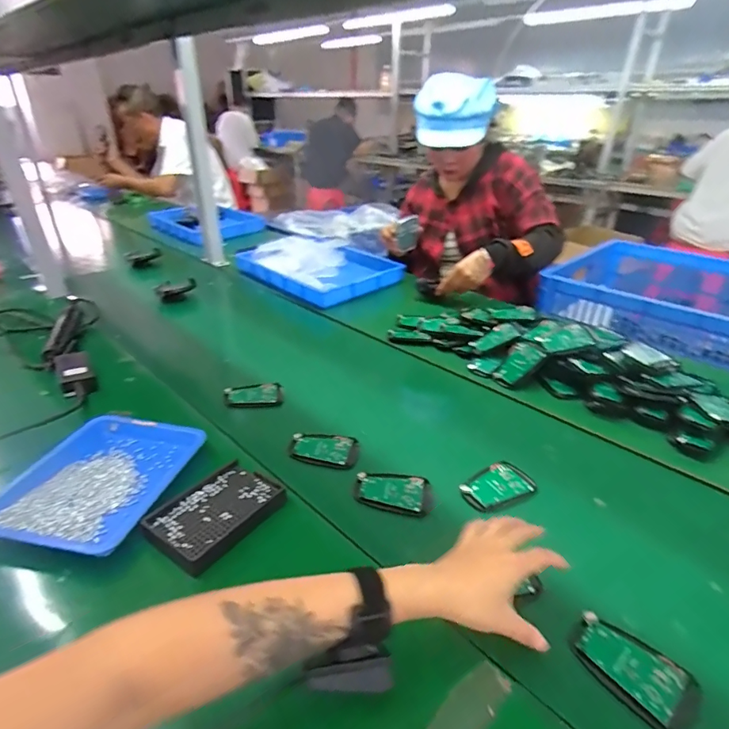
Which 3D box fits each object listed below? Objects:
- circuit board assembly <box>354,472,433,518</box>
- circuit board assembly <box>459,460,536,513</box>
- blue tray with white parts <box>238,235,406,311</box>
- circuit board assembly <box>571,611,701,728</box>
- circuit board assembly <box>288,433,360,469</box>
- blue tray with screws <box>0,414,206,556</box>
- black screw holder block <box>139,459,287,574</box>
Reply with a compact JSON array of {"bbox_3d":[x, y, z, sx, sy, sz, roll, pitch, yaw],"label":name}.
[{"bbox_3d":[0.037,0.163,0.584,0.098,0.015,0.061,5,29,8],"label":"circuit board assembly"},{"bbox_3d":[0.174,0.159,0.593,0.097,0.010,0.063,-16,33,-28],"label":"circuit board assembly"},{"bbox_3d":[-0.134,-0.286,1.297,0.343,0.060,0.420,-19,35,-32],"label":"blue tray with white parts"},{"bbox_3d":[0.237,0.268,0.403,0.062,0.011,0.096,-21,35,-34],"label":"circuit board assembly"},{"bbox_3d":[-0.059,0.124,0.651,0.098,0.014,0.060,3,29,4],"label":"circuit board assembly"},{"bbox_3d":[-0.327,0.137,0.569,0.171,0.027,0.220,6,29,9],"label":"blue tray with screws"},{"bbox_3d":[-0.167,0.169,0.527,0.103,0.018,0.139,20,34,31],"label":"black screw holder block"}]

